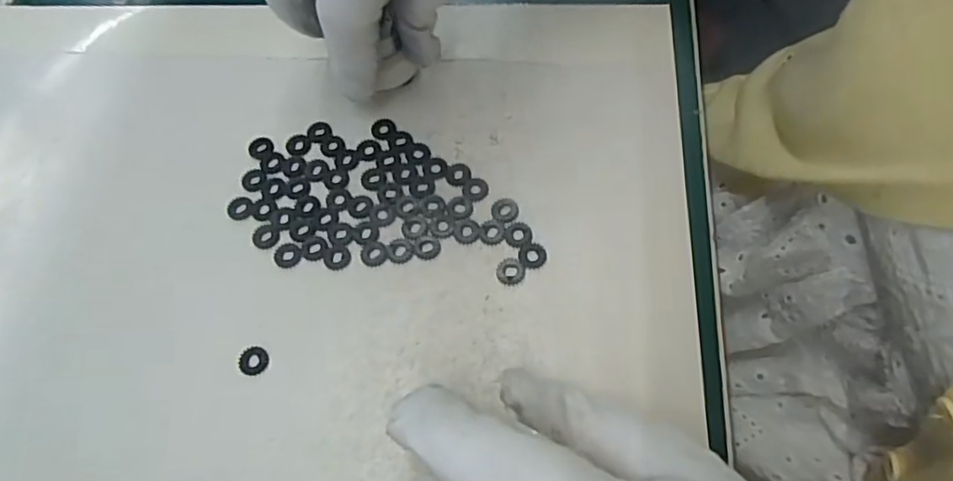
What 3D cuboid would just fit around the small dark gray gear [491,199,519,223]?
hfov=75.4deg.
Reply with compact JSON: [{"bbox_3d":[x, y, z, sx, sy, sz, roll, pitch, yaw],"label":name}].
[{"bbox_3d":[0.011,-0.013,0.245,0.011,0.004,0.011,-1,64,3],"label":"small dark gray gear"}]

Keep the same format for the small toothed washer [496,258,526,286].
[{"bbox_3d":[0.013,0.011,0.234,0.011,0.004,0.011,-1,64,3],"label":"small toothed washer"}]

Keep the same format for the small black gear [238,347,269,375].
[{"bbox_3d":[-0.083,0.044,0.226,0.011,0.004,0.011,-1,64,3],"label":"small black gear"}]

